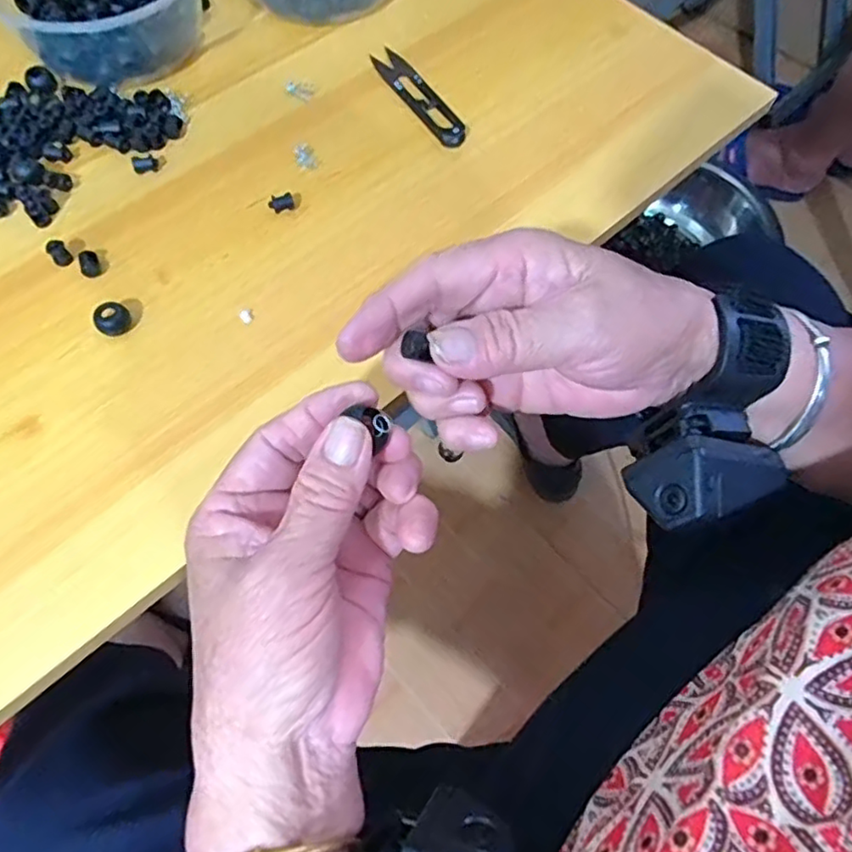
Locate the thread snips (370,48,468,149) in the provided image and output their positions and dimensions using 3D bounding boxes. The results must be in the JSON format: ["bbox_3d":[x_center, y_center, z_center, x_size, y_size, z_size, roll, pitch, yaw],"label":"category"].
[{"bbox_3d":[-0.005,-0.218,0.407,0.022,0.006,0.097,-32,72,-14],"label":"thread snips"}]

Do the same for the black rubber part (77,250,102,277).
[{"bbox_3d":[-0.183,-0.088,0.338,0.009,0.009,0.013,-20,69,-10],"label":"black rubber part"}]

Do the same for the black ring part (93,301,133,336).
[{"bbox_3d":[-0.163,-0.056,0.323,0.017,0.011,0.014,-37,73,-16],"label":"black ring part"}]

